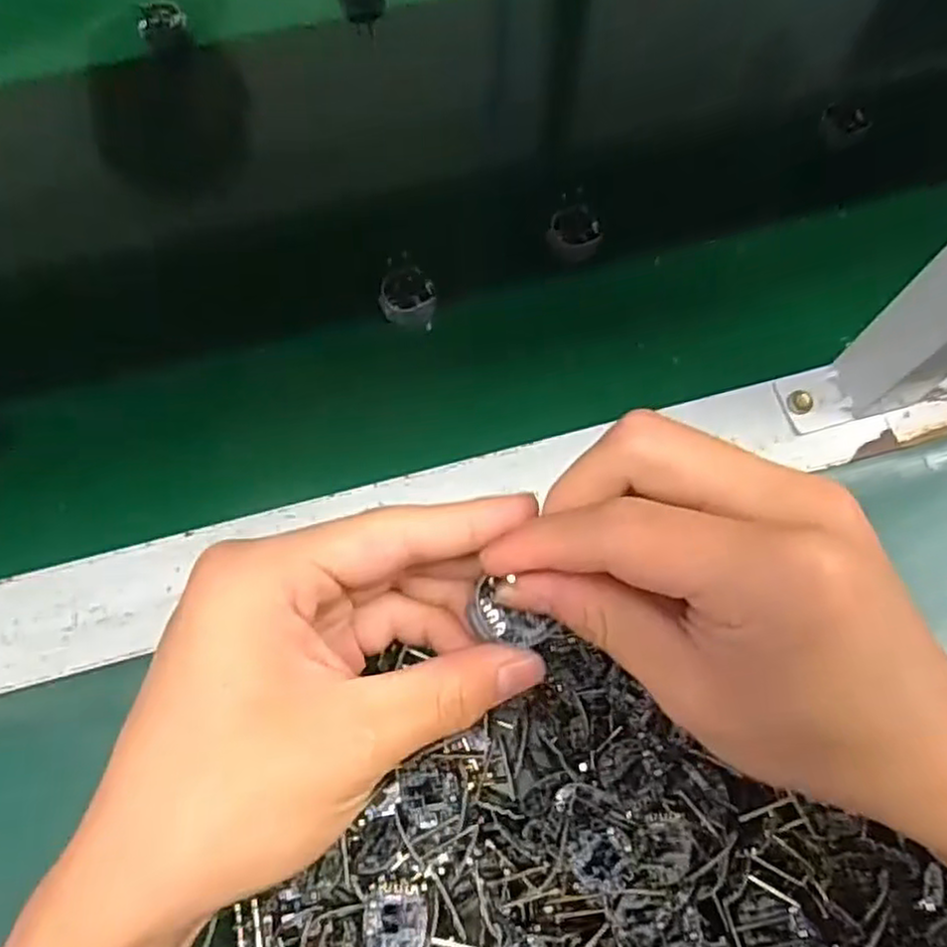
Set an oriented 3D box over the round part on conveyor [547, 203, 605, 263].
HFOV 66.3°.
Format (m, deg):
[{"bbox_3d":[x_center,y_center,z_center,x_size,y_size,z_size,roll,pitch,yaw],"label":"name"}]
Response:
[{"bbox_3d":[0.054,-0.127,0.383,0.027,0.019,0.022,-16,71,-6],"label":"round part on conveyor"}]

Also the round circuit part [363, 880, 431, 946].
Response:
[{"bbox_3d":[-0.027,0.158,0.255,0.023,0.007,0.025,0,70,0],"label":"round circuit part"}]

